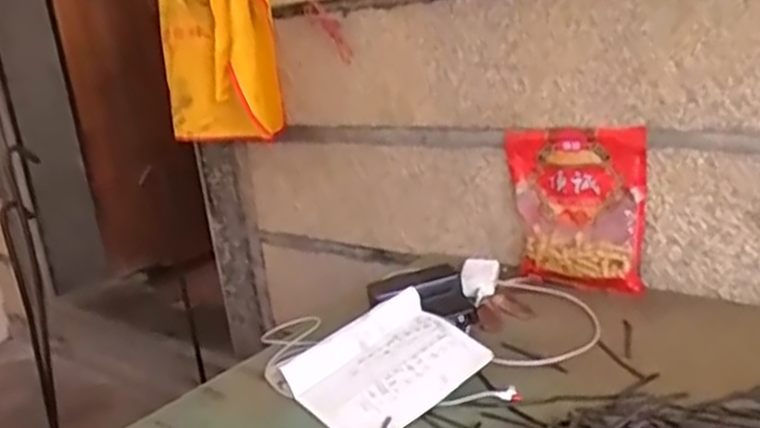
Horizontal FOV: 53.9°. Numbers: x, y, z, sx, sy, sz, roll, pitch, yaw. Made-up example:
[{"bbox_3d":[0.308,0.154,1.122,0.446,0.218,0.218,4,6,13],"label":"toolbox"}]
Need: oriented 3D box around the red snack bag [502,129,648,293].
[{"bbox_3d":[0.278,-0.006,1.079,0.201,0.227,0.033,3,6,37],"label":"red snack bag"}]

